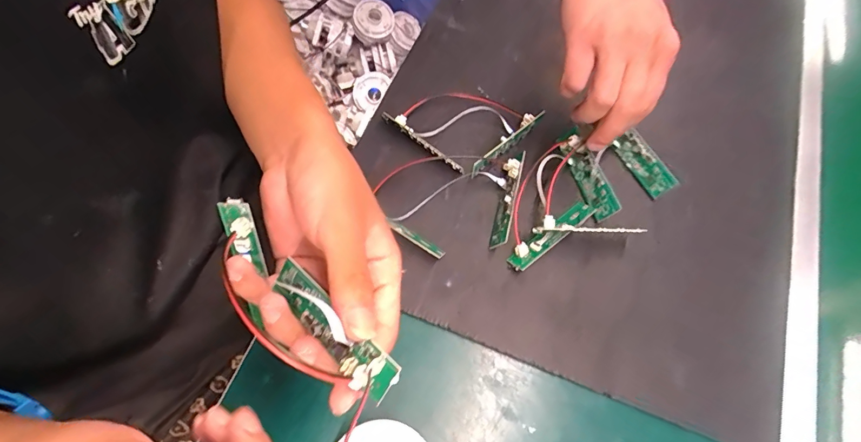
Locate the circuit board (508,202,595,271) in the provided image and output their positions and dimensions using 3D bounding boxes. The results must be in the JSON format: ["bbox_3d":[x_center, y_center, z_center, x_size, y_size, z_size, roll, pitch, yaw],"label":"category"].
[{"bbox_3d":[0.094,0.010,0.331,0.082,0.012,0.016,-35,72,-16],"label":"circuit board"}]

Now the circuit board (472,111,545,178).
[{"bbox_3d":[0.063,-0.064,0.352,0.011,0.018,0.077,42,71,15],"label":"circuit board"}]

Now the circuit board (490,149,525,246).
[{"bbox_3d":[0.060,-0.016,0.336,0.014,0.019,0.078,14,66,4],"label":"circuit board"}]

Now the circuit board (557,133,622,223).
[{"bbox_3d":[0.127,-0.035,0.345,0.007,0.023,0.070,-4,63,-37],"label":"circuit board"}]

